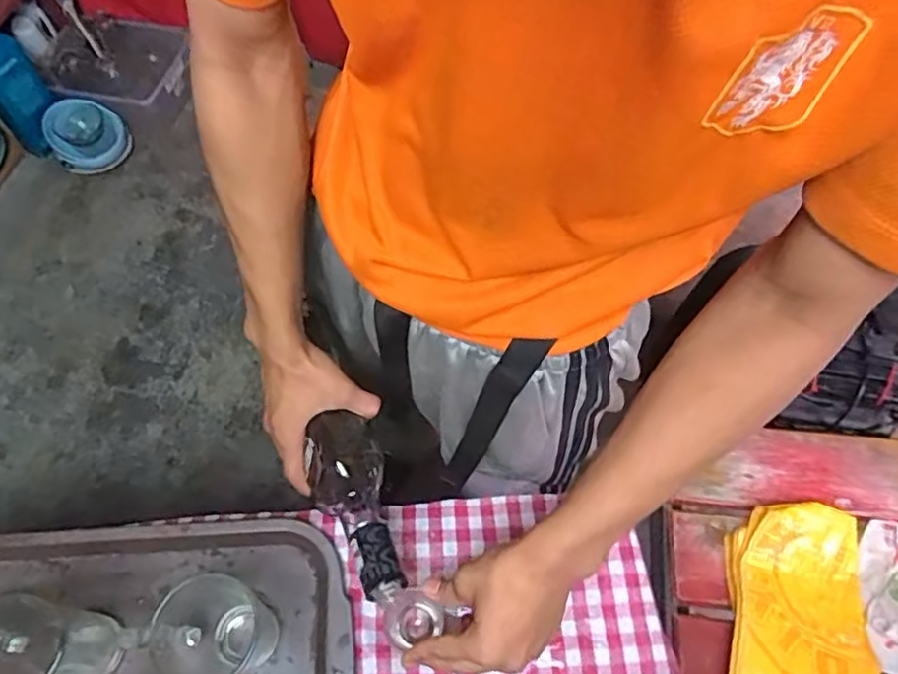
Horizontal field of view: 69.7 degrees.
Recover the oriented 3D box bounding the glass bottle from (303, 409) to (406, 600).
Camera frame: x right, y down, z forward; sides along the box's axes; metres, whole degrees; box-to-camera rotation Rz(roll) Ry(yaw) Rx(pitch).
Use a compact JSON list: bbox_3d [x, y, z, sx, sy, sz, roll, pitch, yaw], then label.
[{"bbox_3d":[-0.075,0.146,0.537,0.063,0.070,0.151,-21,55,-10],"label":"glass bottle"}]

